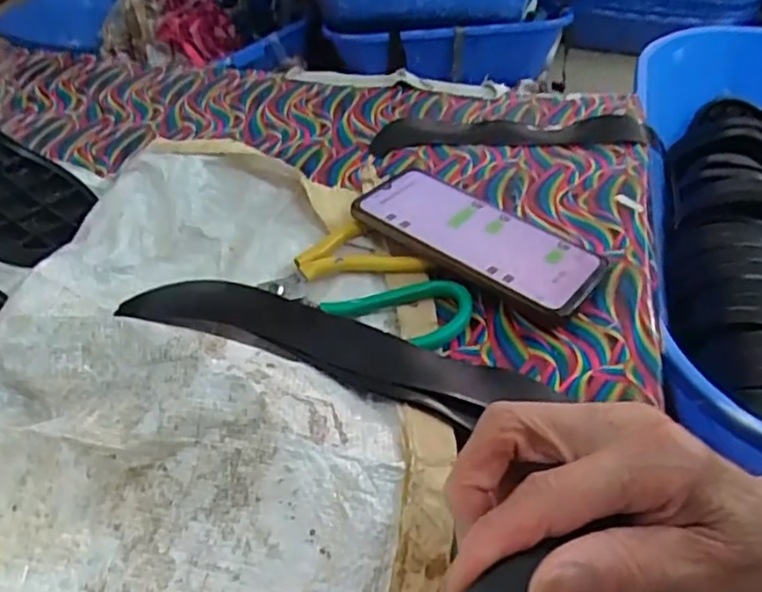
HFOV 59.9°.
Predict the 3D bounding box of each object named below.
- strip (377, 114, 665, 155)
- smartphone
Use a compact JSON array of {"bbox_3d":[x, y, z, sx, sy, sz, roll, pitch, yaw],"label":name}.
[{"bbox_3d":[0.113,-0.136,0.550,0.238,0.012,0.043,0,47,-1],"label":"strip"},{"bbox_3d":[0.063,-0.039,0.435,0.160,0.009,0.072,29,46,23],"label":"smartphone"}]

